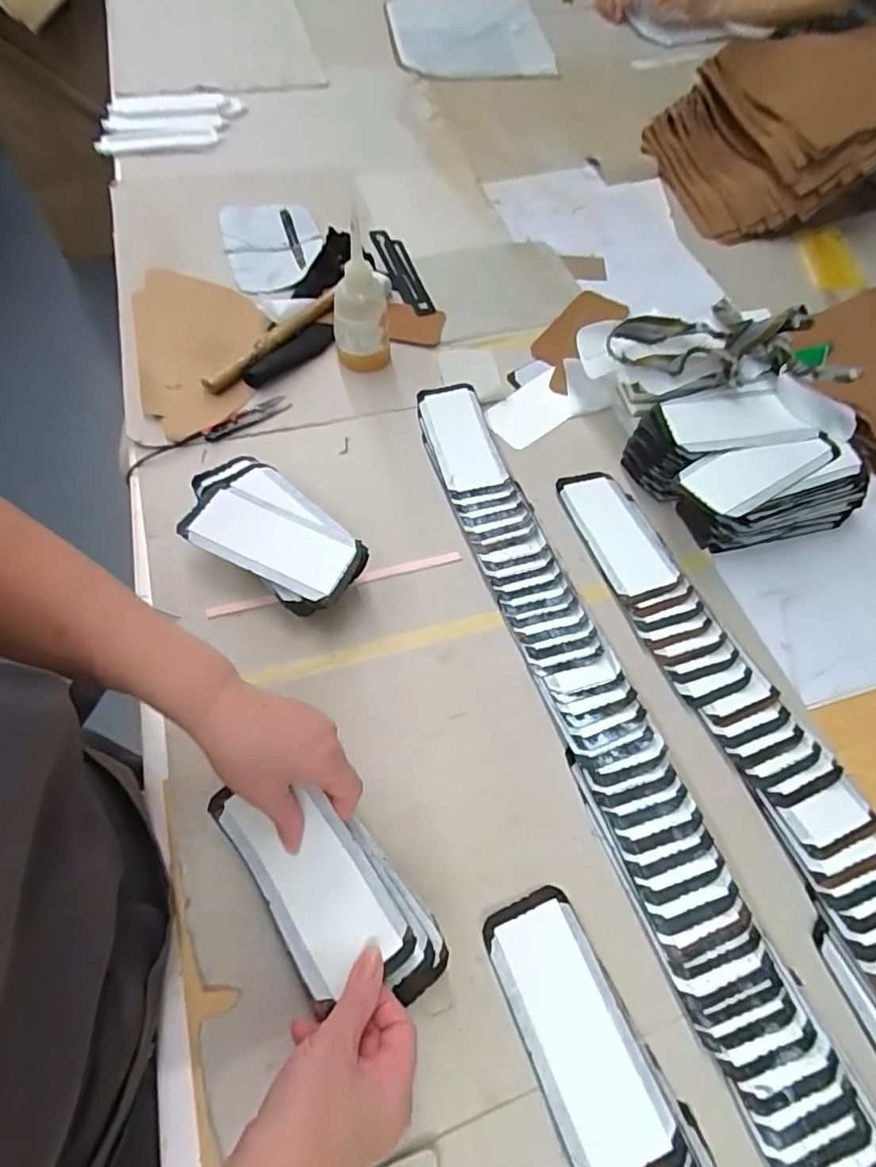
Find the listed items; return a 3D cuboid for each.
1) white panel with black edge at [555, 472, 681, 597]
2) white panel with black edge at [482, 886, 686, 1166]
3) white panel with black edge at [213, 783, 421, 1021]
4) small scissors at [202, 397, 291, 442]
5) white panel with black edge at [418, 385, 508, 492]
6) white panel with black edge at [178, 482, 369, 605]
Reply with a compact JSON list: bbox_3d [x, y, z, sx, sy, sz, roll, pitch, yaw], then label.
[{"bbox_3d":[0.187,-0.056,0.595,0.072,0.014,0.154,-16,62,-10],"label":"white panel with black edge"},{"bbox_3d":[0.093,0.301,0.387,0.072,0.015,0.161,-21,63,-12],"label":"white panel with black edge"},{"bbox_3d":[-0.086,0.199,0.390,0.071,0.026,0.153,-32,66,-18],"label":"white panel with black edge"},{"bbox_3d":[-0.215,-0.187,0.639,0.101,0.015,0.028,-30,65,-17],"label":"small scissors"},{"bbox_3d":[0.028,-0.164,0.639,0.070,0.014,0.148,-12,61,-8],"label":"white panel with black edge"},{"bbox_3d":[-0.151,-0.038,0.517,0.160,0.015,0.067,26,64,11],"label":"white panel with black edge"}]

